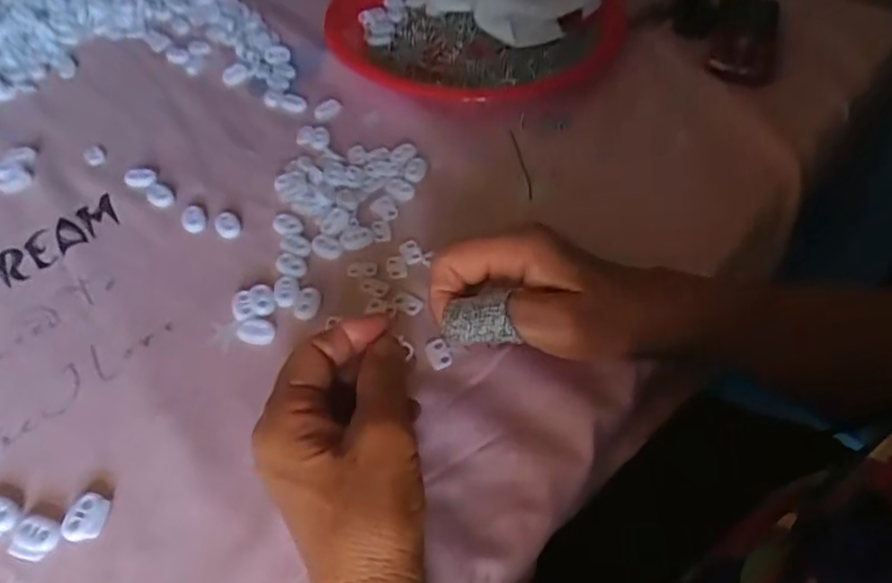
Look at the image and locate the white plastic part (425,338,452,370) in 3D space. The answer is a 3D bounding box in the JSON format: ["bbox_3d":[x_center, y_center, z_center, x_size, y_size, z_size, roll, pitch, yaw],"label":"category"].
[{"bbox_3d":[-0.005,0.035,0.358,0.013,0.004,0.021,-14,51,-9],"label":"white plastic part"}]

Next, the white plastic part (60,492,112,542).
[{"bbox_3d":[-0.173,0.108,0.300,0.019,0.004,0.021,2,50,4],"label":"white plastic part"}]

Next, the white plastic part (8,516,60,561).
[{"bbox_3d":[-0.194,0.117,0.295,0.020,0.005,0.018,10,51,10],"label":"white plastic part"}]

